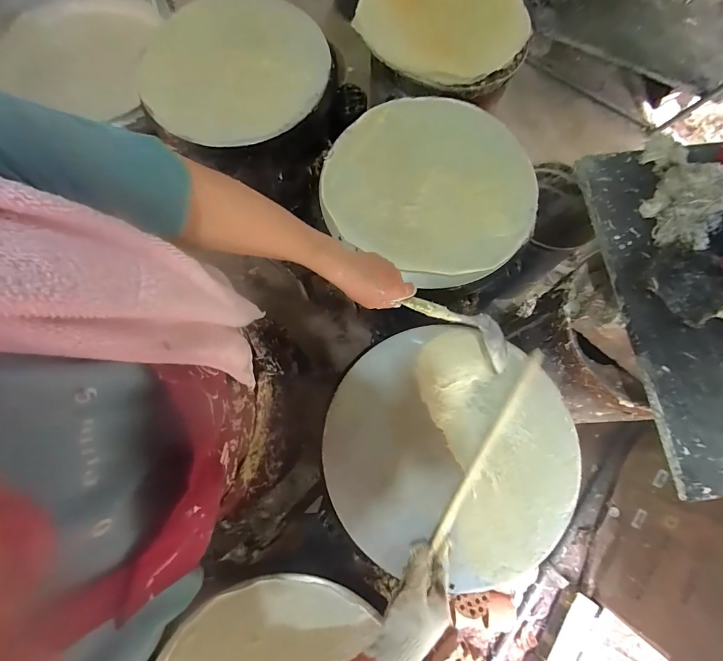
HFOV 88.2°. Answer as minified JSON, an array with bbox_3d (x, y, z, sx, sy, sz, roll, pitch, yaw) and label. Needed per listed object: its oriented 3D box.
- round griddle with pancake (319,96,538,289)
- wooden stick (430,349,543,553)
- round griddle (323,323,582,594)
[{"bbox_3d":[0.130,-0.269,0.682,0.371,0.016,0.356,0,76,-1],"label":"round griddle with pancake"},{"bbox_3d":[0.197,0.167,0.569,0.018,0.010,0.334,35,73,8],"label":"wooden stick"},{"bbox_3d":[0.135,0.187,0.579,0.369,0.047,0.364,0,76,-1],"label":"round griddle"}]

